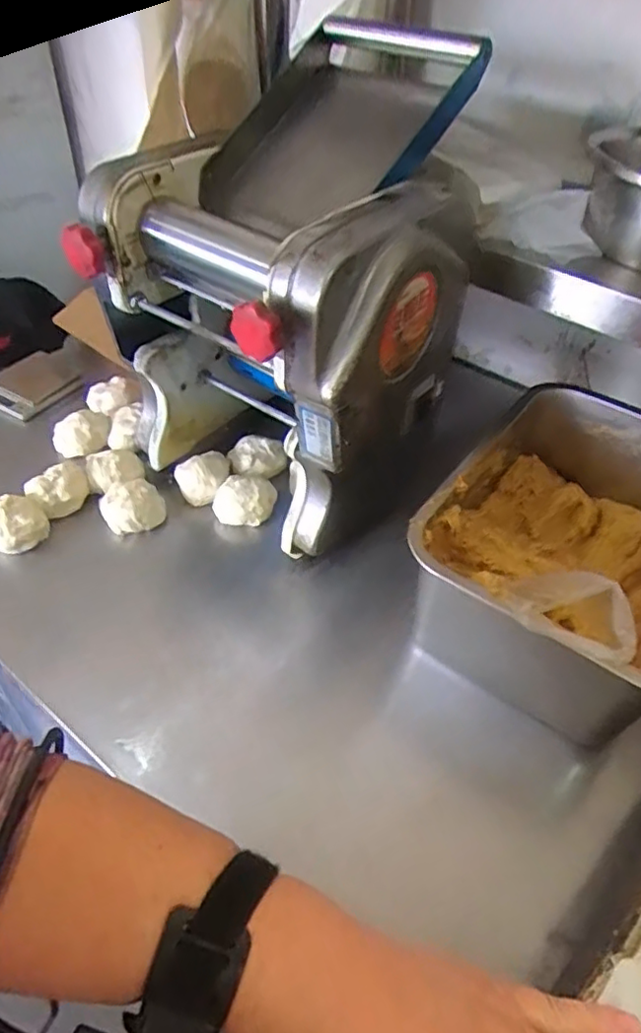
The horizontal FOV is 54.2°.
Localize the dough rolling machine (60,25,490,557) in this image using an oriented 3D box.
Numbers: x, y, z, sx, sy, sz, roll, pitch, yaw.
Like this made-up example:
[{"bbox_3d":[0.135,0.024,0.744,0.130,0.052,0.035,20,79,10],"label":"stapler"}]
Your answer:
[{"bbox_3d":[-0.006,-0.231,0.689,0.308,0.375,0.399,31,52,24],"label":"dough rolling machine"}]

